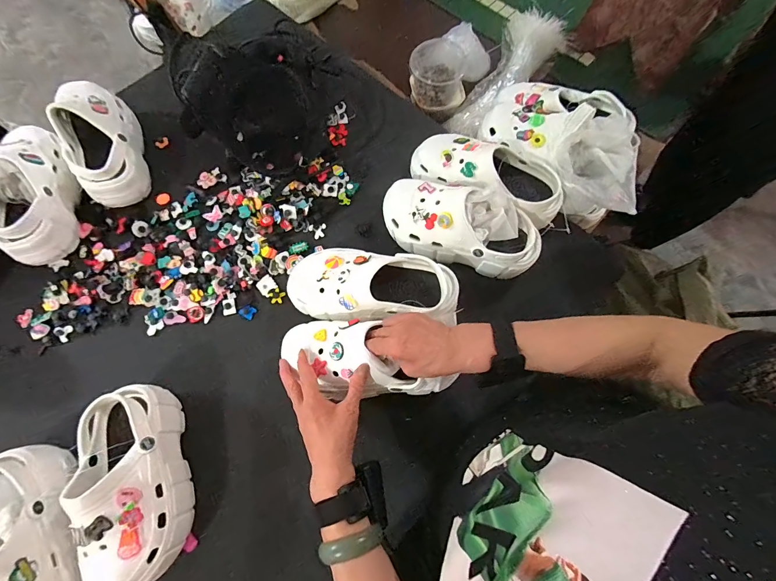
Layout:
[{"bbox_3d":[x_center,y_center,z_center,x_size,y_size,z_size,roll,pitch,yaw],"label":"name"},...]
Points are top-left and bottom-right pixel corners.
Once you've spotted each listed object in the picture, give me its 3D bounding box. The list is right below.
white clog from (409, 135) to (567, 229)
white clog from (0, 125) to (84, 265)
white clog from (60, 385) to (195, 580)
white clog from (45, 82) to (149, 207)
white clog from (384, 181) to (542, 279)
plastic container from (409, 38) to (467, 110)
[{"bbox_3d":[0.163,-0.192,0.592,0.257,0.091,0.121,17,72,6],"label":"white clog"},{"bbox_3d":[-0.588,-0.164,0.593,0.080,0.114,0.235,-9,72,-3],"label":"white clog"},{"bbox_3d":[-0.324,0.246,0.465,0.097,0.110,0.235,-14,72,-4],"label":"white clog"},{"bbox_3d":[-0.502,-0.270,0.632,0.096,0.096,0.237,-22,73,-7],"label":"white clog"},{"bbox_3d":[0.115,-0.104,0.576,0.255,0.114,0.105,18,73,6],"label":"white clog"},{"bbox_3d":[0.104,-0.463,0.776,0.101,0.089,0.109,0,71,0],"label":"plastic container"}]

